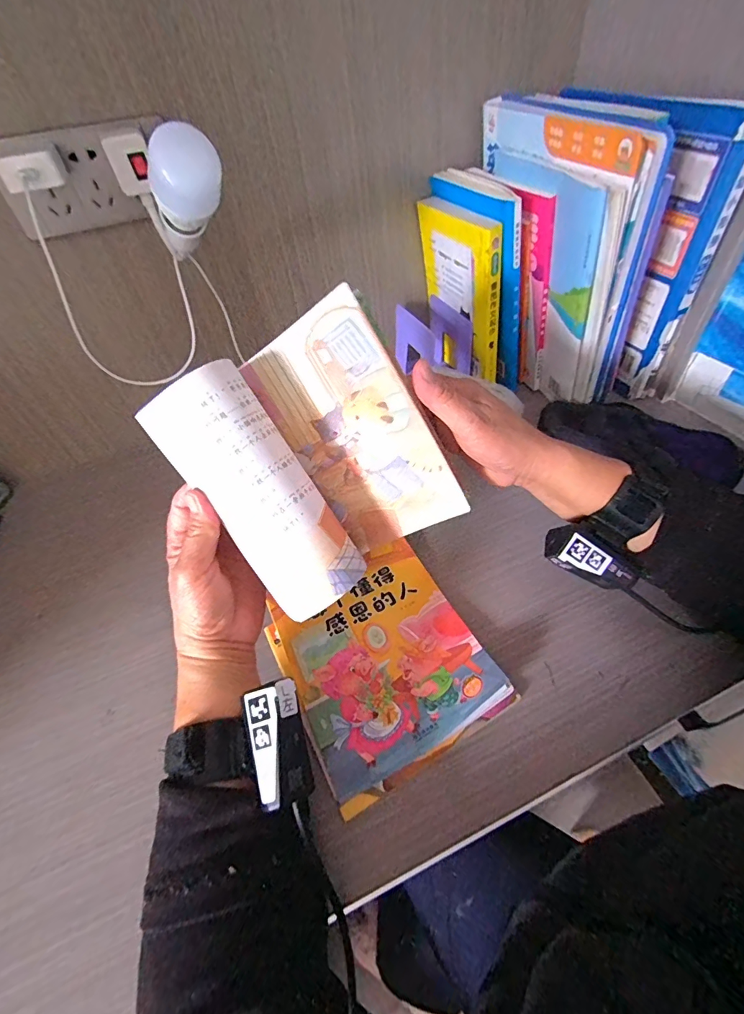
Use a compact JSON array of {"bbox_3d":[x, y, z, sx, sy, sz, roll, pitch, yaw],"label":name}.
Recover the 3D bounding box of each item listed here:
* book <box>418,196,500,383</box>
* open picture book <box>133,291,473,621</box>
[{"bbox_3d":[0.118,-0.284,0.560,0.021,0.206,0.158,-27,47,-7],"label":"book"},{"bbox_3d":[-0.043,-0.035,0.324,0.173,0.188,0.071,-36,11,-11],"label":"open picture book"}]

